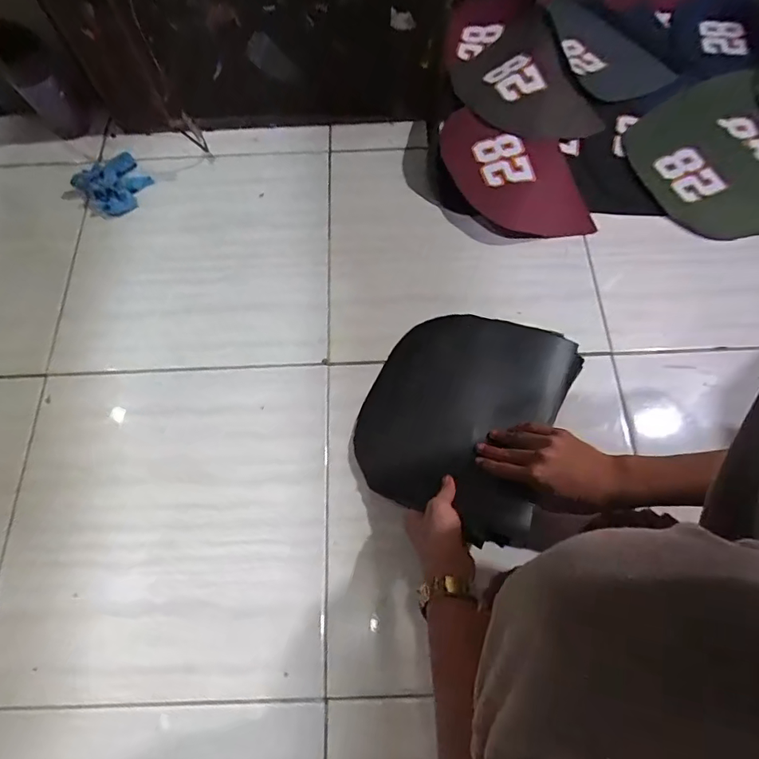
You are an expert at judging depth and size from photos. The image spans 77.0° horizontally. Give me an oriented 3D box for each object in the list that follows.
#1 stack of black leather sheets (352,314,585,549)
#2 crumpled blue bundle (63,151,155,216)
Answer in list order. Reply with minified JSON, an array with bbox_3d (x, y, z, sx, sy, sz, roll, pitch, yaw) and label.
[{"bbox_3d":[0.110,0.040,0.634,0.240,0.047,0.276,21,70,9],"label":"stack of black leather sheets"},{"bbox_3d":[-0.444,-0.333,0.788,0.124,0.027,0.118,26,71,11],"label":"crumpled blue bundle"}]

